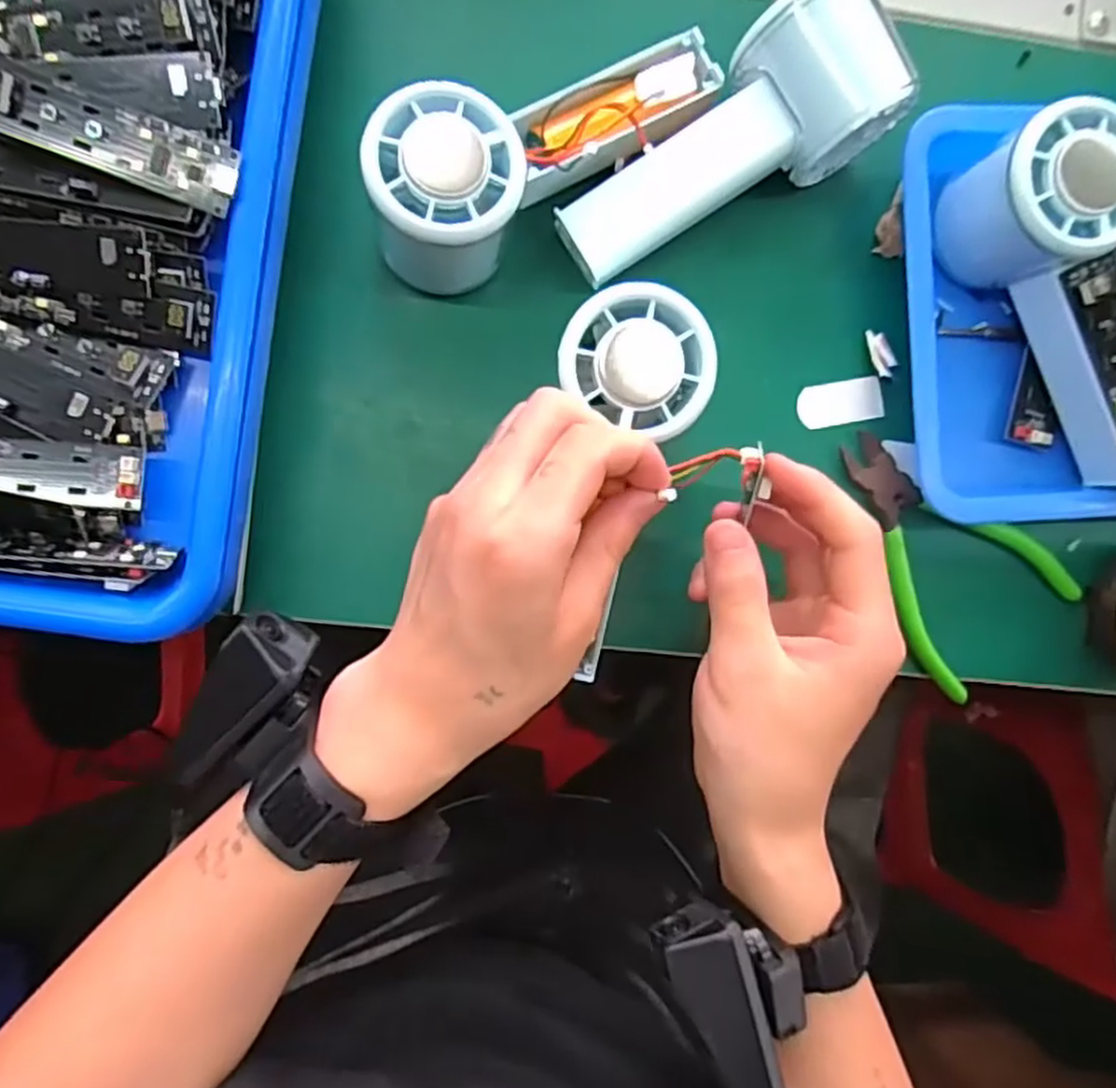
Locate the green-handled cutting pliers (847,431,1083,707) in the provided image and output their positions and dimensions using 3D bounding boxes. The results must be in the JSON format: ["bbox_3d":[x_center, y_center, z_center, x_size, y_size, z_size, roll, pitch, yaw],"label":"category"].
[{"bbox_3d":[0.167,0.004,0.333,0.075,0.008,0.118,-43,92,-4],"label":"green-handled cutting pliers"}]

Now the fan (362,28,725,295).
[{"bbox_3d":[-0.008,-0.161,0.298,0.157,0.065,0.059,-37,92,-5],"label":"fan"}]

